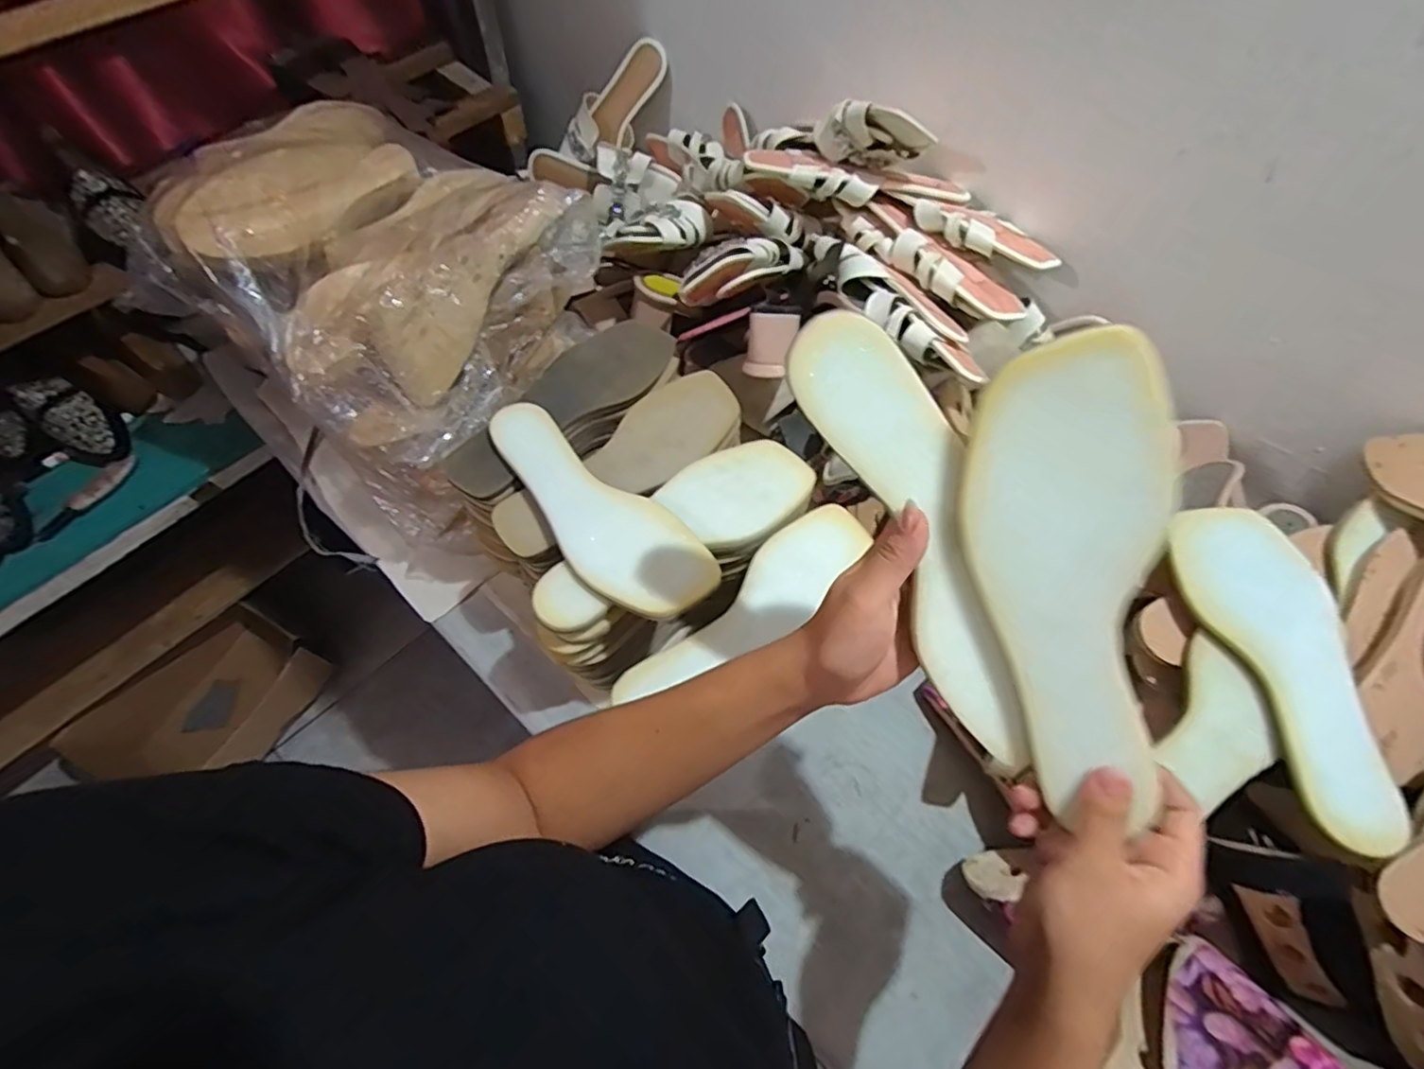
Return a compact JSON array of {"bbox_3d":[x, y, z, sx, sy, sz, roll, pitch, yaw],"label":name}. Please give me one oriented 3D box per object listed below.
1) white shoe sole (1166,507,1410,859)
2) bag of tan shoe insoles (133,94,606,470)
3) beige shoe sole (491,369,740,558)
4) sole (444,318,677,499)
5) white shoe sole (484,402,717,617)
[{"bbox_3d":[0.405,0.085,0.431,0.079,0.012,0.234,-15,59,11],"label":"white shoe sole"},{"bbox_3d":[-0.328,-0.270,0.587,0.420,0.124,0.301,30,65,14],"label":"bag of tan shoe insoles"},{"bbox_3d":[-0.070,-0.064,0.531,0.090,0.018,0.242,38,67,17],"label":"beige shoe sole"},{"bbox_3d":[-0.133,-0.124,0.550,0.073,0.008,0.237,41,68,18],"label":"sole"},{"bbox_3d":[-0.098,-0.020,0.485,0.237,0.026,0.080,39,67,17],"label":"white shoe sole"}]

